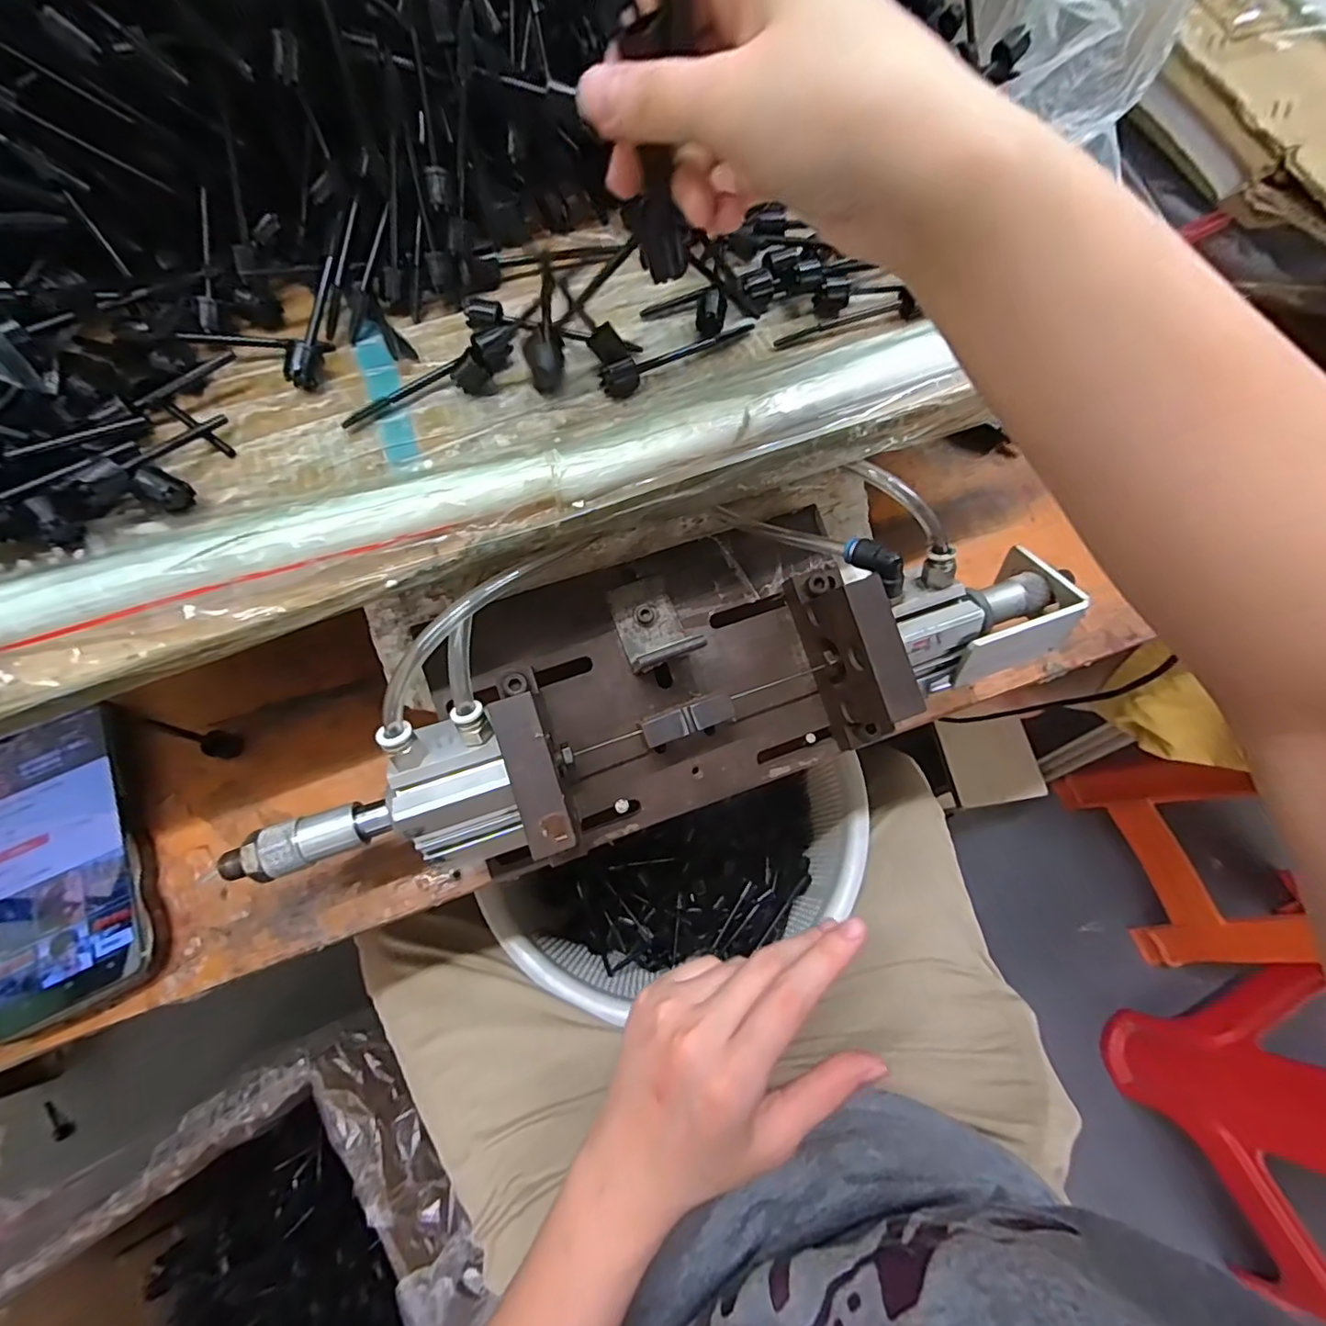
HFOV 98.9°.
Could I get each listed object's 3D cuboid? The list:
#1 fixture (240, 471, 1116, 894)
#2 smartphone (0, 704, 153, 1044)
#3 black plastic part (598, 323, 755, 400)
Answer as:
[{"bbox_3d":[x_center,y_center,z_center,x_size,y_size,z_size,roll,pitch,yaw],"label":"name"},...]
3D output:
[{"bbox_3d":[0.005,0.003,0.303,0.429,0.093,0.137,-19,70,-10],"label":"fixture"},{"bbox_3d":[-0.331,0.109,0.309,0.082,0.015,0.160,-23,71,-11],"label":"smartphone"},{"bbox_3d":[0.010,-0.155,0.279,0.087,0.012,0.014,-31,73,-14],"label":"black plastic part"}]

